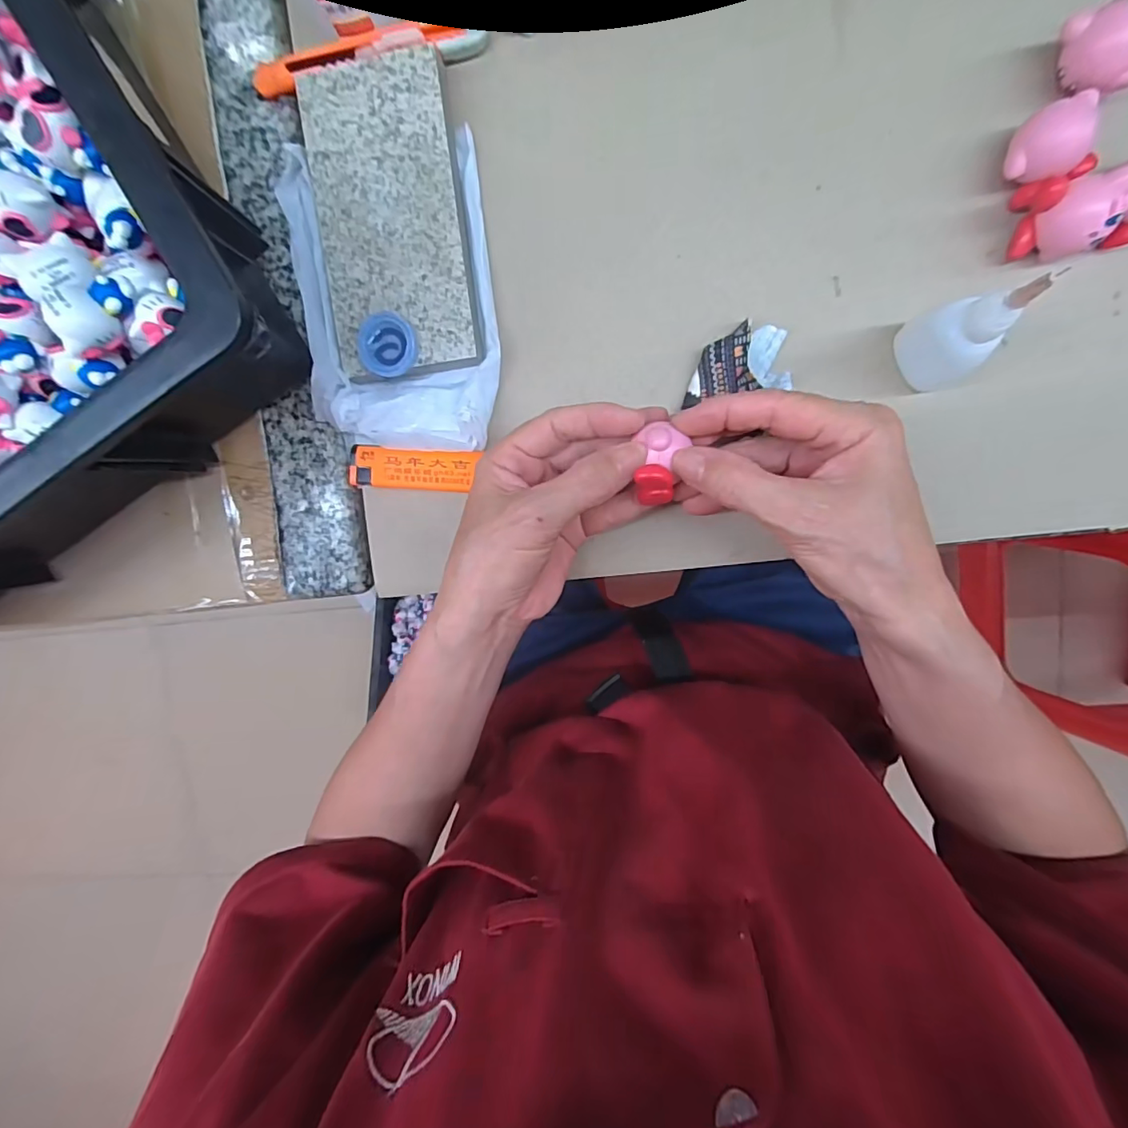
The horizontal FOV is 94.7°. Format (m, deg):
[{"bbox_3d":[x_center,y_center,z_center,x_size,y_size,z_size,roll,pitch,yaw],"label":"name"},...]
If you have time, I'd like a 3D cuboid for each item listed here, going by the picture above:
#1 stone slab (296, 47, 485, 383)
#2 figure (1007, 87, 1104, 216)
[{"bbox_3d":[-0.089,-0.176,0.269,0.076,0.008,0.148,-7,96,6],"label":"stone slab"},{"bbox_3d":[0.218,-0.182,0.230,0.035,0.024,0.037,1,97,5],"label":"figure"}]

